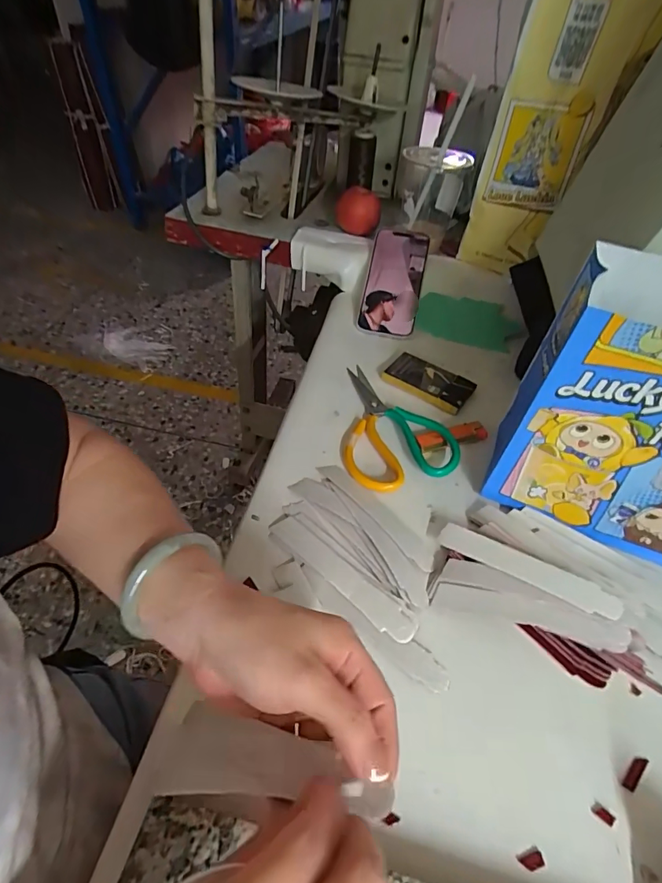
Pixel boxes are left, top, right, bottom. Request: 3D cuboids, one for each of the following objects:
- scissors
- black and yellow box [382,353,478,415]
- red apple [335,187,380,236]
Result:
[{"bbox_3d":[0.068,-0.025,0.501,0.110,0.021,0.189,1,47,-5],"label":"scissors"},{"bbox_3d":[0.116,-0.072,0.542,0.100,0.015,0.052,32,52,23],"label":"black and yellow box"},{"bbox_3d":[0.041,-0.353,0.695,0.067,0.053,0.062,9,47,3],"label":"red apple"}]

